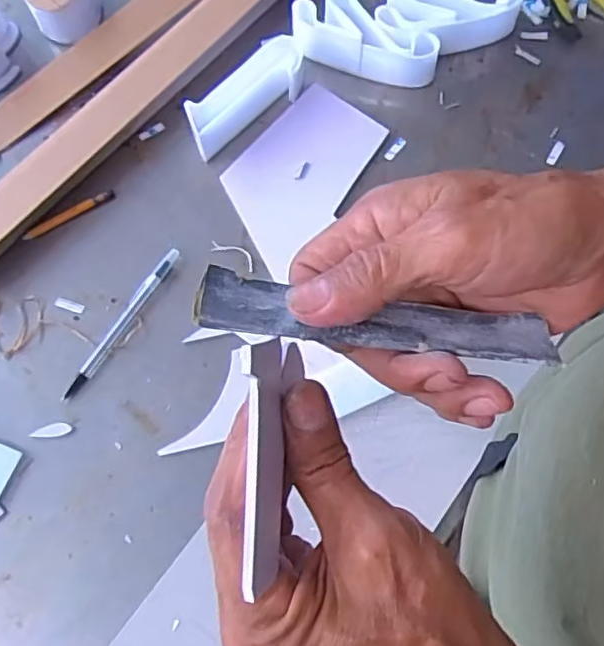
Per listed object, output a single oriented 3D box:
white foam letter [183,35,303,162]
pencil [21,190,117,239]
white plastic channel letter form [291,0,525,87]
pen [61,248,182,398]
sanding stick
[{"bbox_3d":[-0.049,-0.205,0.571,0.123,0.035,0.038,-40,76,-11],"label":"white foam letter"},{"bbox_3d":[-0.206,-0.097,0.559,0.085,0.004,0.011,-31,75,-9],"label":"pencil"},{"bbox_3d":[0.096,-0.275,0.592,0.206,0.041,0.097,7,73,3],"label":"white plastic channel letter form"},{"bbox_3d":[-0.149,-0.001,0.525,0.013,0.007,0.150,31,75,10],"label":"pen"},{"bbox_3d":[0.029,-0.002,0.243,0.136,0.007,0.029,7,38,-3],"label":"sanding stick"}]

